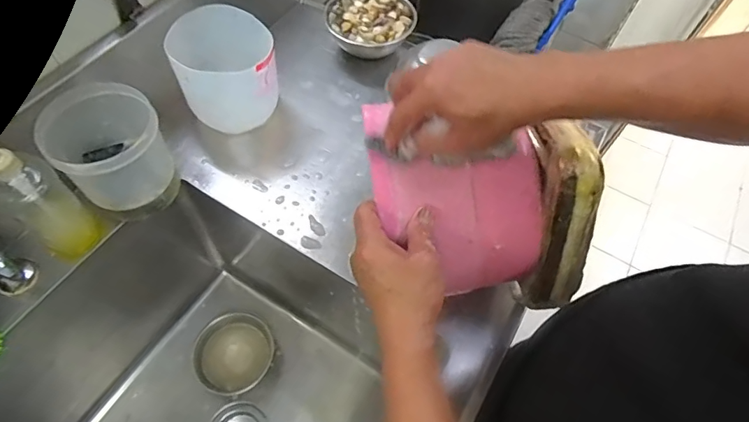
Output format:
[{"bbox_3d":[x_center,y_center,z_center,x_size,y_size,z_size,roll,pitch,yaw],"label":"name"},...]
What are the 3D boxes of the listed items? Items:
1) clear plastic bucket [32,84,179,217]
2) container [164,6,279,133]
[{"bbox_3d":[-0.363,-0.076,0.660,0.132,0.160,0.129,2,59,-3],"label":"clear plastic bucket"},{"bbox_3d":[-0.239,-0.225,0.760,0.149,0.159,0.123,-9,60,-9],"label":"container"}]

